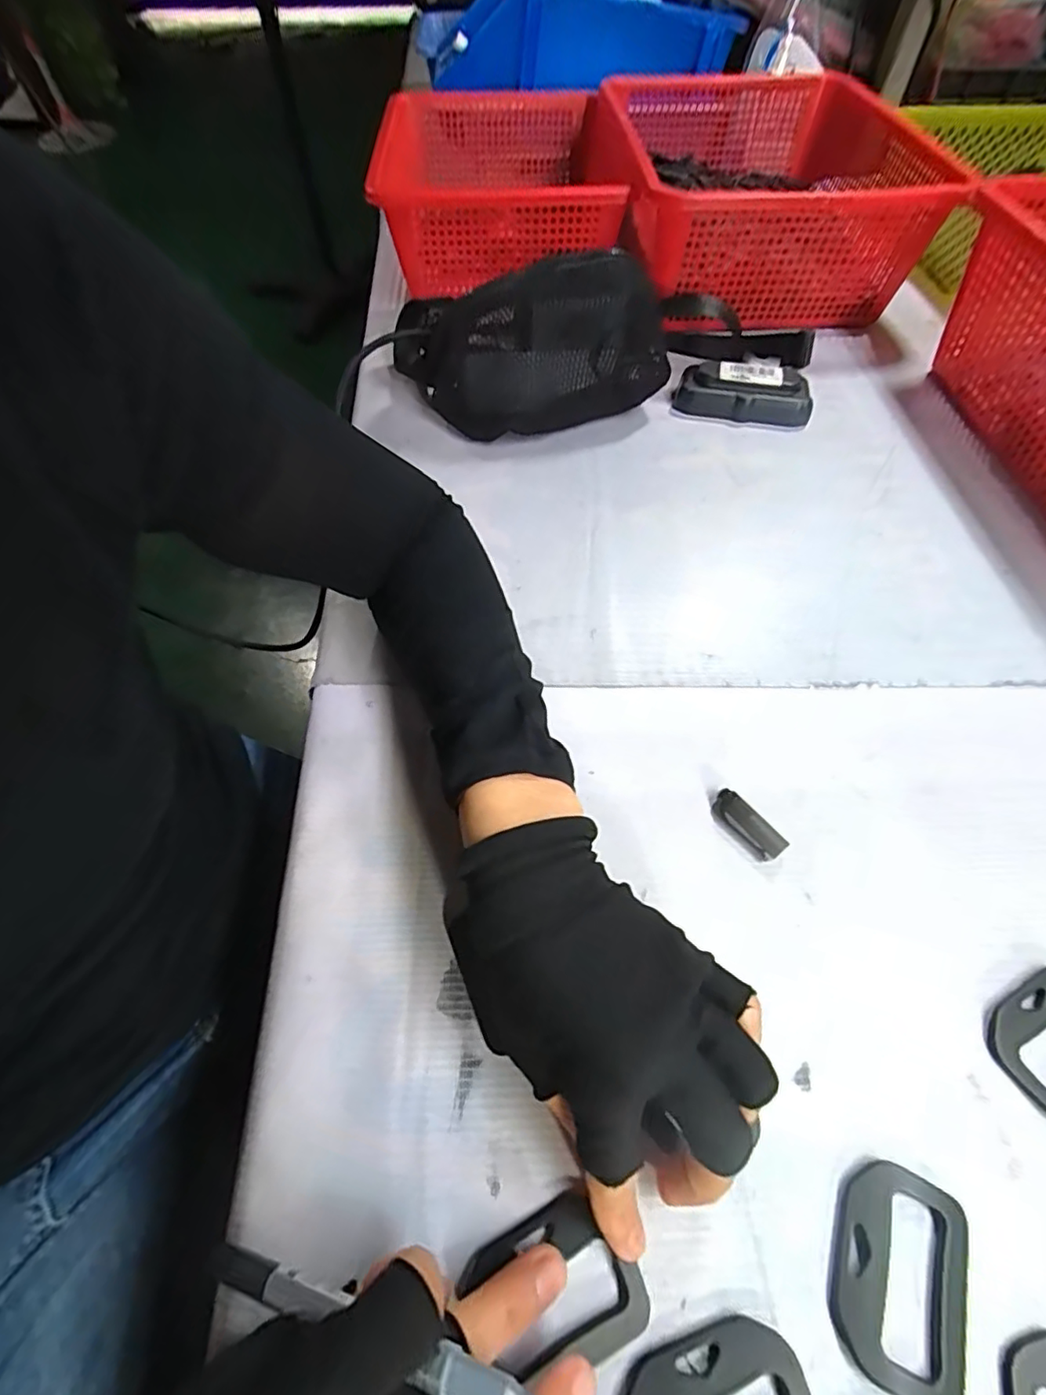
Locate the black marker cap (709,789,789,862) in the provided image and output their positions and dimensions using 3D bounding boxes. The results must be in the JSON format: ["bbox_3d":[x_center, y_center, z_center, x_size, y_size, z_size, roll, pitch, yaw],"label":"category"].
[{"bbox_3d":[0.112,0.065,0.294,0.015,0.009,0.038,-35,63,-21],"label":"black marker cap"}]

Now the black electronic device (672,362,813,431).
[{"bbox_3d":[0.183,-0.252,0.488,0.107,0.030,0.046,13,57,8],"label":"black electronic device"}]

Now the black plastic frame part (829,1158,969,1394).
[{"bbox_3d":[0.132,0.202,0.205,0.045,0.006,0.060,19,58,12],"label":"black plastic frame part"}]

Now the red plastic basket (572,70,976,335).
[{"bbox_3d":[0.230,-0.519,0.607,0.323,0.120,0.403,0,56,0],"label":"red plastic basket"}]

